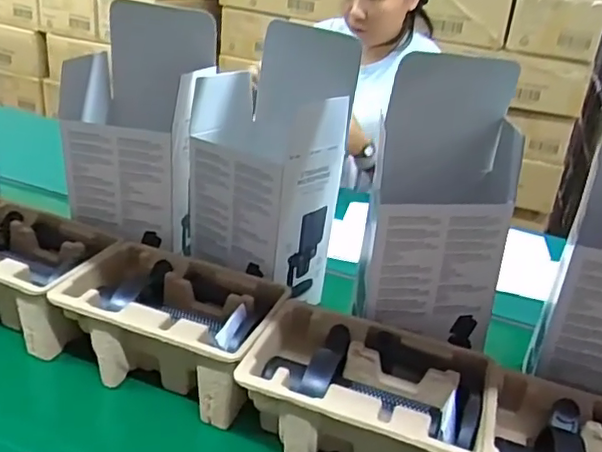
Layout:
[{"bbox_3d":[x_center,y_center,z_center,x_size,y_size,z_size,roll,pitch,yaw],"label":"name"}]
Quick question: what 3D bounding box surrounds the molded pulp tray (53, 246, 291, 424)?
[{"bbox_3d":[-0.140,0.118,0.650,0.228,0.101,0.151,14,27,16],"label":"molded pulp tray"}]

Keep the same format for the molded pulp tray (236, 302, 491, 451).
[{"bbox_3d":[0.061,0.177,0.579,0.224,0.100,0.145,14,27,16],"label":"molded pulp tray"}]

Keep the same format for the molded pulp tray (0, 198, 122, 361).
[{"bbox_3d":[-0.353,0.058,0.721,0.241,0.102,0.132,15,27,18],"label":"molded pulp tray"}]

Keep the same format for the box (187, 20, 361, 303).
[{"bbox_3d":[-0.043,-0.089,0.755,0.163,0.301,0.141,26,32,35],"label":"box"}]

